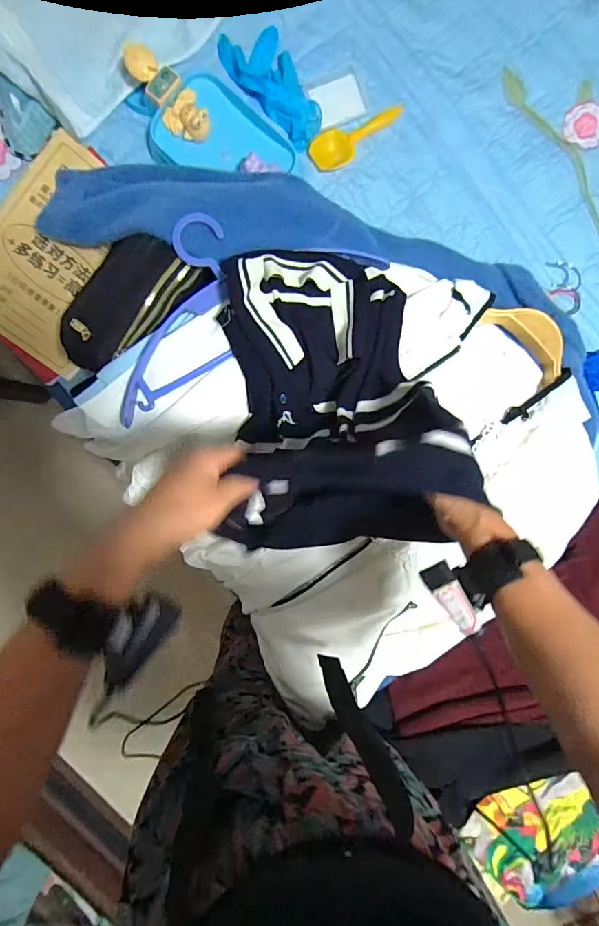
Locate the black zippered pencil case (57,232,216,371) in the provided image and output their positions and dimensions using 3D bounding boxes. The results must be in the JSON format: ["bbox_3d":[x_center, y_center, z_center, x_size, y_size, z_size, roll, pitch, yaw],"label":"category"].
[{"bbox_3d":[-0.221,-0.206,0.560,0.115,0.049,0.198,40,89,-7],"label":"black zippered pencil case"}]

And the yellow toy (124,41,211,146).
[{"bbox_3d":[-0.180,-0.514,0.610,0.132,0.028,0.057,44,87,-18],"label":"yellow toy"}]

